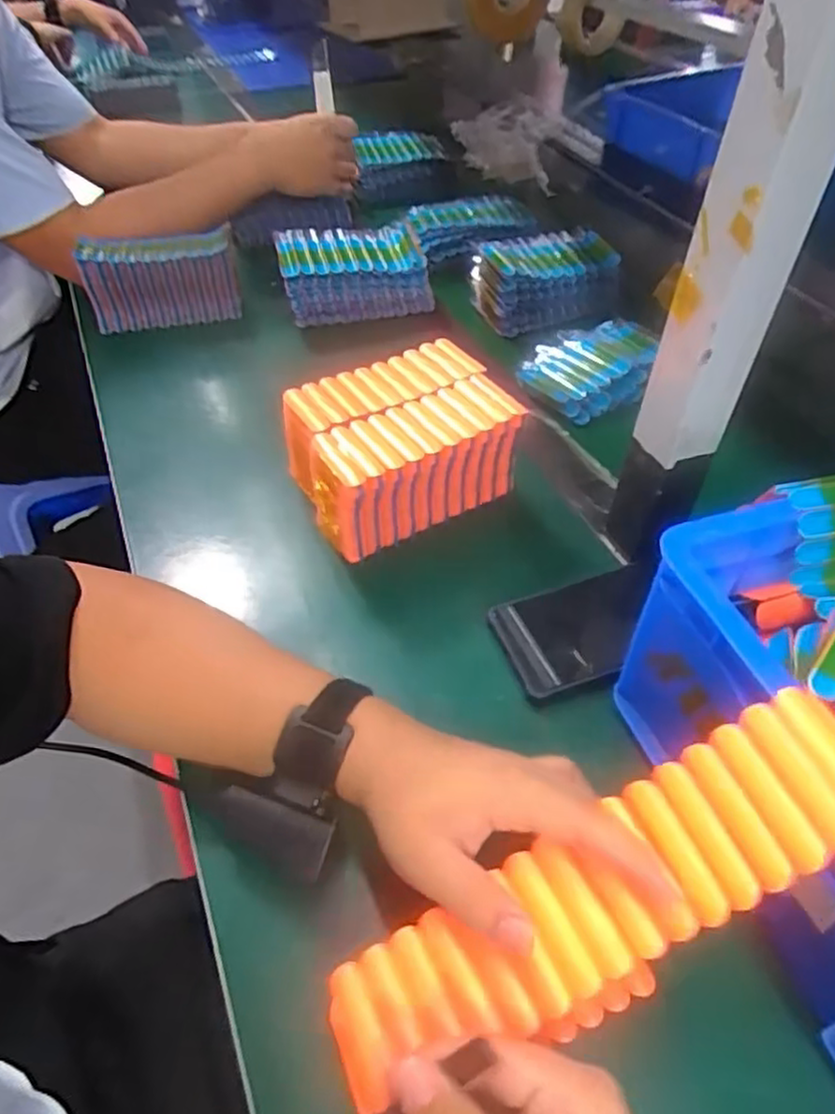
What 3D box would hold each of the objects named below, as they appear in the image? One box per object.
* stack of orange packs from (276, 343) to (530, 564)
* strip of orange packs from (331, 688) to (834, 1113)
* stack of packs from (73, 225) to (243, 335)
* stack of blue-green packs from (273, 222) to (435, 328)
[{"bbox_3d":[-0.015,-0.091,0.578,0.162,0.084,0.128,-25,52,-22],"label":"stack of orange packs"},{"bbox_3d":[0.070,0.156,0.309,0.262,0.031,0.068,-35,51,8],"label":"strip of orange packs"},{"bbox_3d":[-0.278,-0.300,0.777,0.155,0.084,0.049,-12,49,-12],"label":"stack of packs"},{"bbox_3d":[-0.070,-0.310,0.785,0.155,0.076,0.075,-10,48,-10],"label":"stack of blue-green packs"}]

